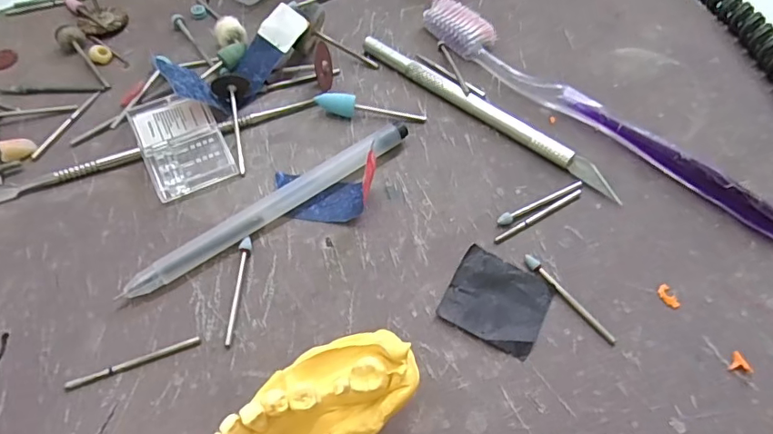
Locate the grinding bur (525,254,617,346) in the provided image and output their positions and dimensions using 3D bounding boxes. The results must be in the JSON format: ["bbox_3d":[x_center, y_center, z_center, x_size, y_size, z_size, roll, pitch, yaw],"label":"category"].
[{"bbox_3d":[0.066,0.029,0.188,0.004,0.004,0.042,-35,65,-20],"label":"grinding bur"}]

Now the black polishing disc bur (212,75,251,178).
[{"bbox_3d":[-0.064,-0.042,0.224,0.015,0.013,0.046,-15,60,-10],"label":"black polishing disc bur"}]

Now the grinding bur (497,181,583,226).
[{"bbox_3d":[0.063,-0.006,0.210,0.041,0.004,0.004,-24,61,-15],"label":"grinding bur"}]

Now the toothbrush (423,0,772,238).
[{"bbox_3d":[0.087,-0.048,0.231,0.018,0.013,0.183,-38,66,-22],"label":"toothbrush"}]

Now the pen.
[{"bbox_3d":[-0.043,-0.005,0.204,0.123,0.010,0.009,-33,64,-20],"label":"pen"}]

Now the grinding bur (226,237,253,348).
[{"bbox_3d":[-0.054,0.026,0.188,0.004,0.004,0.041,1,58,0],"label":"grinding bur"}]

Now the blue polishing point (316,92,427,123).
[{"bbox_3d":[-0.007,-0.048,0.232,0.049,0.010,0.008,7,58,3],"label":"blue polishing point"}]

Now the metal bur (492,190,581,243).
[{"bbox_3d":[0.061,-0.001,0.207,0.044,0.004,0.004,-28,63,-17],"label":"metal bur"}]

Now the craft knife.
[{"bbox_3d":[0.043,-0.048,0.233,0.135,0.009,0.008,36,64,19],"label":"craft knife"}]

